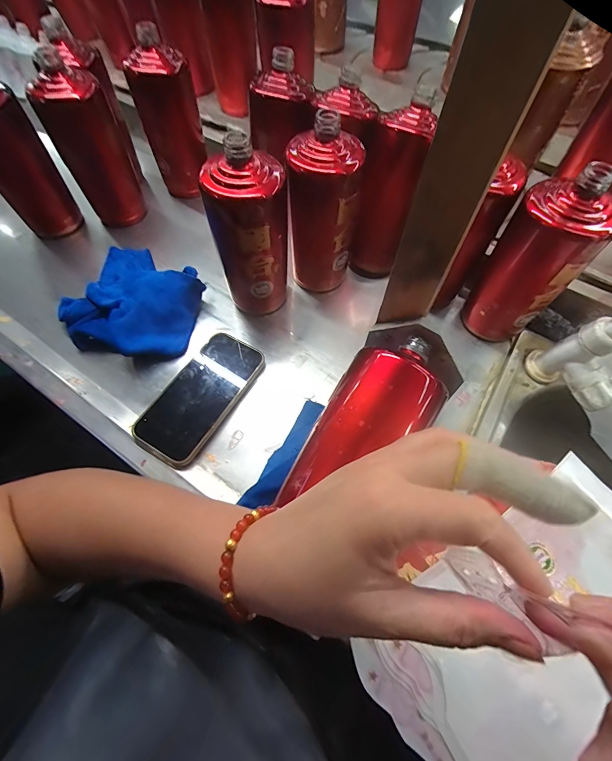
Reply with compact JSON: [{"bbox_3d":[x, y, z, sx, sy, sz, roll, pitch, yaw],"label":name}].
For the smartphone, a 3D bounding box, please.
[{"bbox_3d":[-0.120,0.015,0.398,0.077,0.012,0.163,29,68,15],"label":"smartphone"}]

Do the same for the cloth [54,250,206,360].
[{"bbox_3d":[-0.220,-0.110,0.451,0.156,0.046,0.164,11,64,7],"label":"cloth"}]

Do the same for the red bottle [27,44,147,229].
[{"bbox_3d":[-0.288,-0.309,0.473,0.088,0.184,0.086,-23,65,-10],"label":"red bottle"}]

